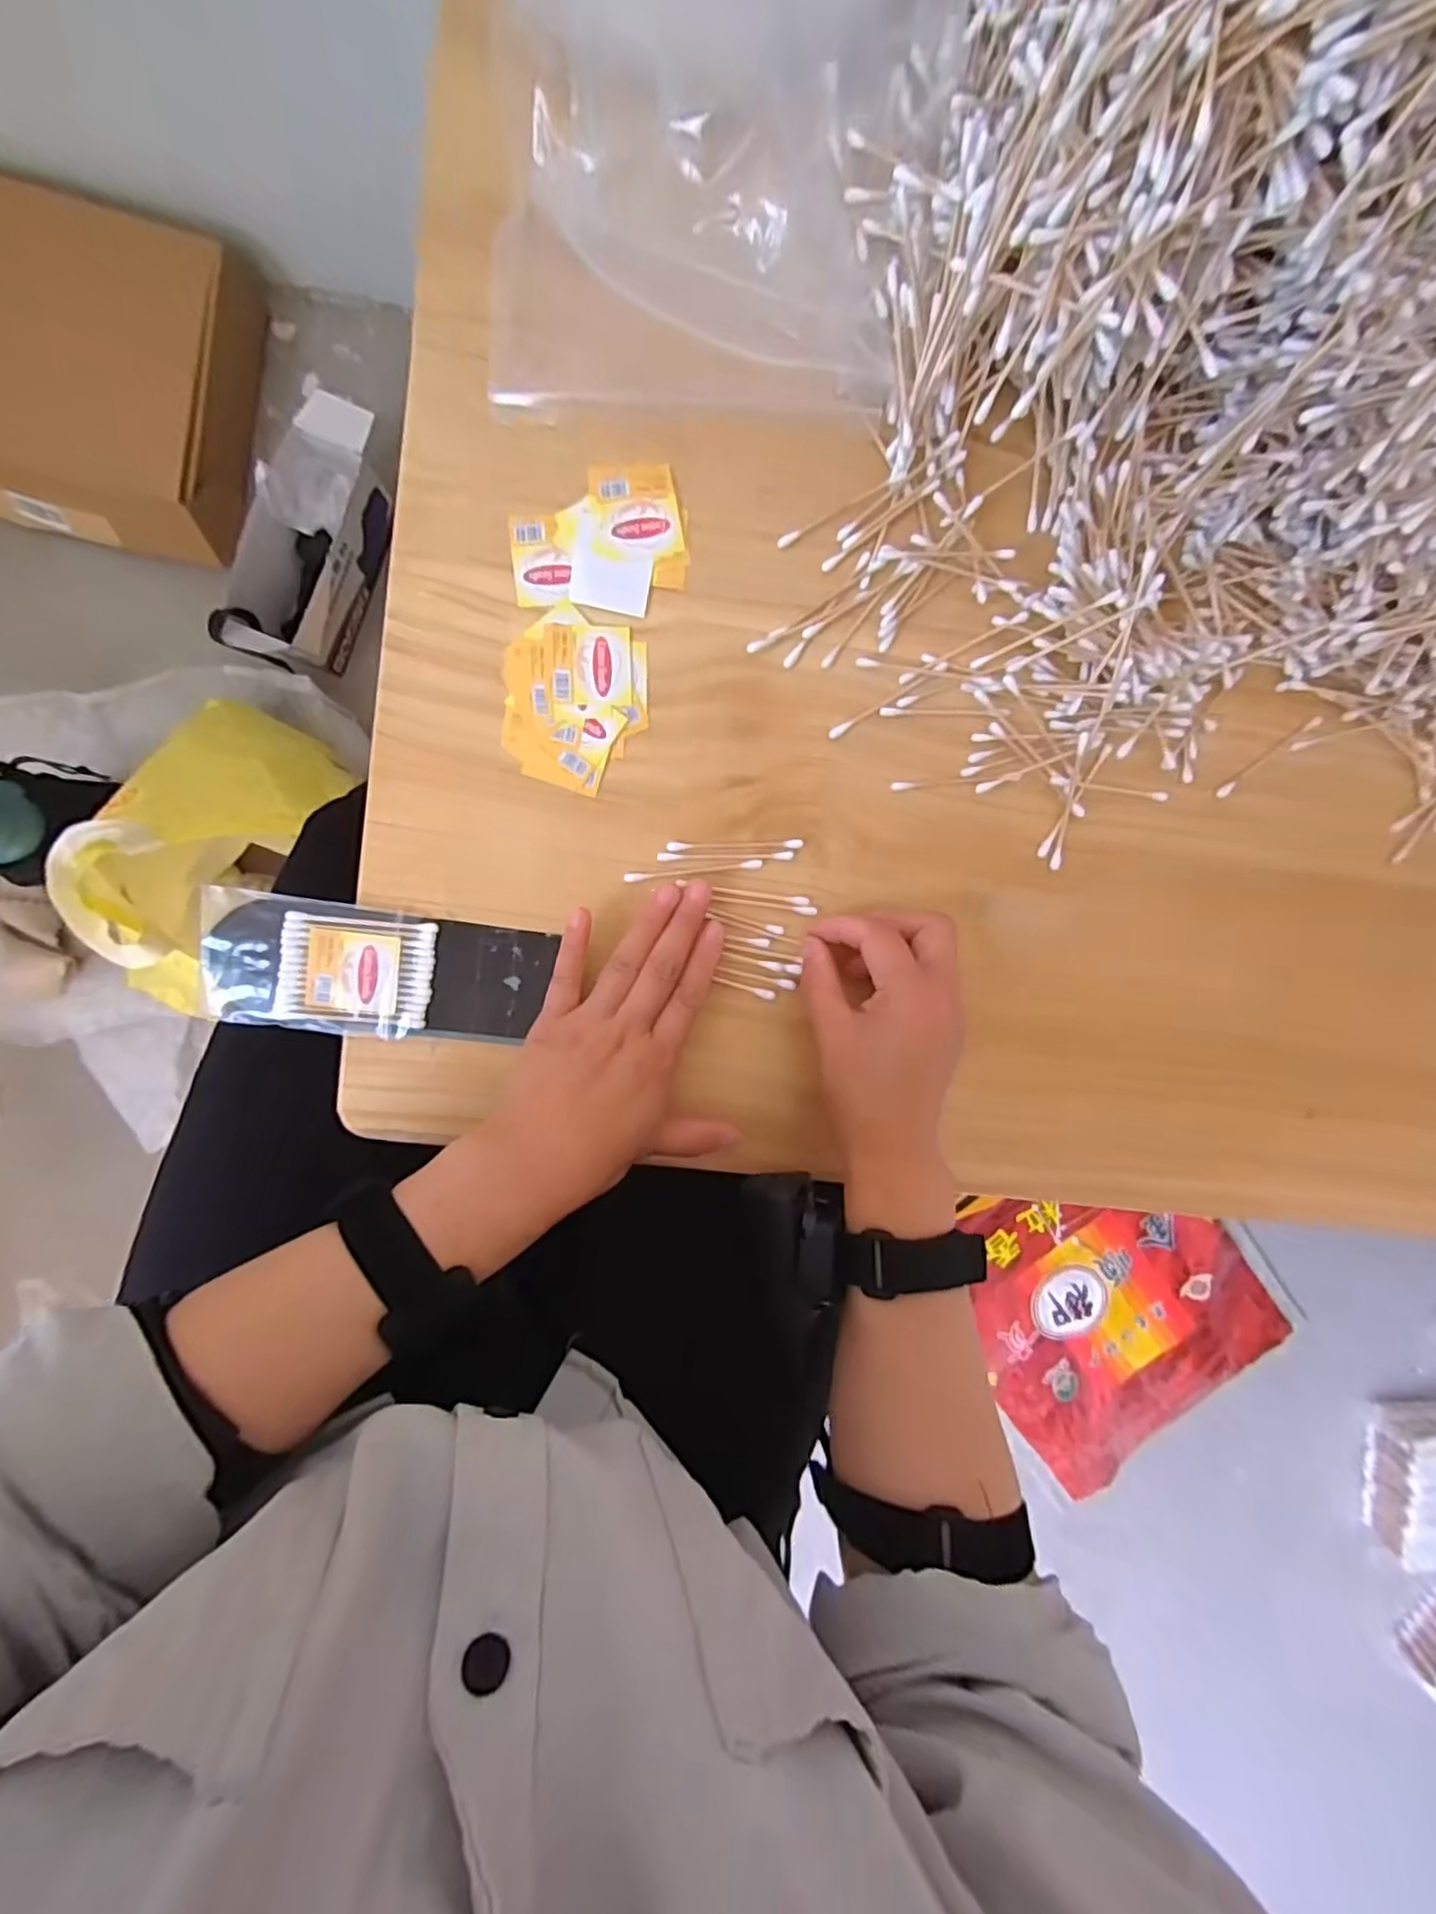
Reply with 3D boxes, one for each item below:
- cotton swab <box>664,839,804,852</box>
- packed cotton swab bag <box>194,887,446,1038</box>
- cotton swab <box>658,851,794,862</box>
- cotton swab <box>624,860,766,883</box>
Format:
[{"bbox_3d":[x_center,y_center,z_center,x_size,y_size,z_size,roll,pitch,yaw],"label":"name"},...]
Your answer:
[{"bbox_3d":[0.010,-0.059,0.355,0.071,0.005,0.005,-2,96,-6],"label":"cotton swab"},{"bbox_3d":[-0.202,0.005,0.339,0.109,0.005,0.066,8,95,-7],"label":"packed cotton swab bag"},{"bbox_3d":[0.004,-0.053,0.354,0.070,0.004,0.005,-1,96,-6],"label":"cotton swab"},{"bbox_3d":[-0.013,-0.045,0.353,0.072,0.004,0.005,-6,96,-5],"label":"cotton swab"}]

